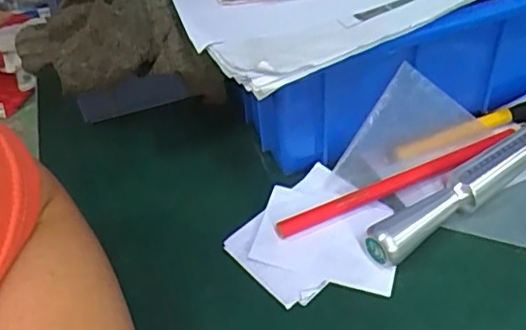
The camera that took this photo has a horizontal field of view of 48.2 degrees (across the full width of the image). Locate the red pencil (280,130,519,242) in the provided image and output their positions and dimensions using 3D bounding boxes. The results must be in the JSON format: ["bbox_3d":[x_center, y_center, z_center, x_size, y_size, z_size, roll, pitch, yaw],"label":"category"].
[{"bbox_3d":[0.074,0.008,0.323,0.143,0.008,0.011,-20,46,-15],"label":"red pencil"}]

